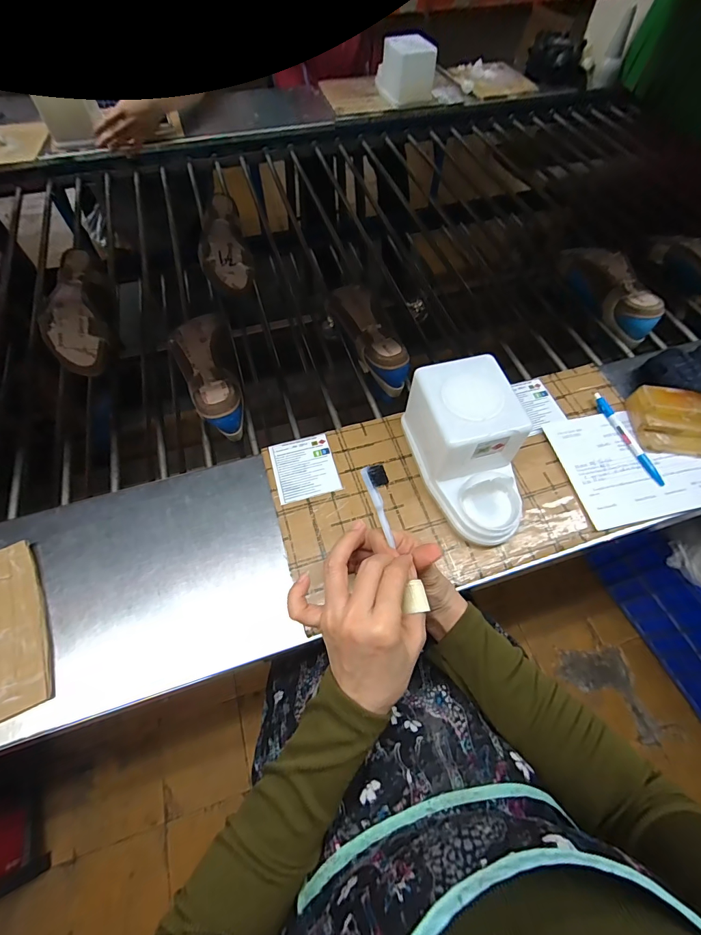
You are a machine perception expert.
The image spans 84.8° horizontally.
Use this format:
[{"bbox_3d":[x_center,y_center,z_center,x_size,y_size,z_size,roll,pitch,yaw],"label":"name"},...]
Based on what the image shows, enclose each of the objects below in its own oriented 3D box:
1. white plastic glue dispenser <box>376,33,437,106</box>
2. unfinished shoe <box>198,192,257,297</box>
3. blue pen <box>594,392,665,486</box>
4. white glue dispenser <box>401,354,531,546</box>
[{"bbox_3d":[0.145,-1.048,1.006,0.129,0.124,0.142,-11,56,-13],"label":"white plastic glue dispenser"},{"bbox_3d":[-0.245,-0.425,0.745,0.089,0.075,0.226,-15,63,-8],"label":"unfinished shoe"},{"bbox_3d":[0.358,-0.040,0.495,0.013,0.013,0.139,-18,63,-10],"label":"blue pen"},{"bbox_3d":[0.136,-0.016,0.430,0.098,0.105,0.183,-13,63,-7],"label":"white glue dispenser"}]

